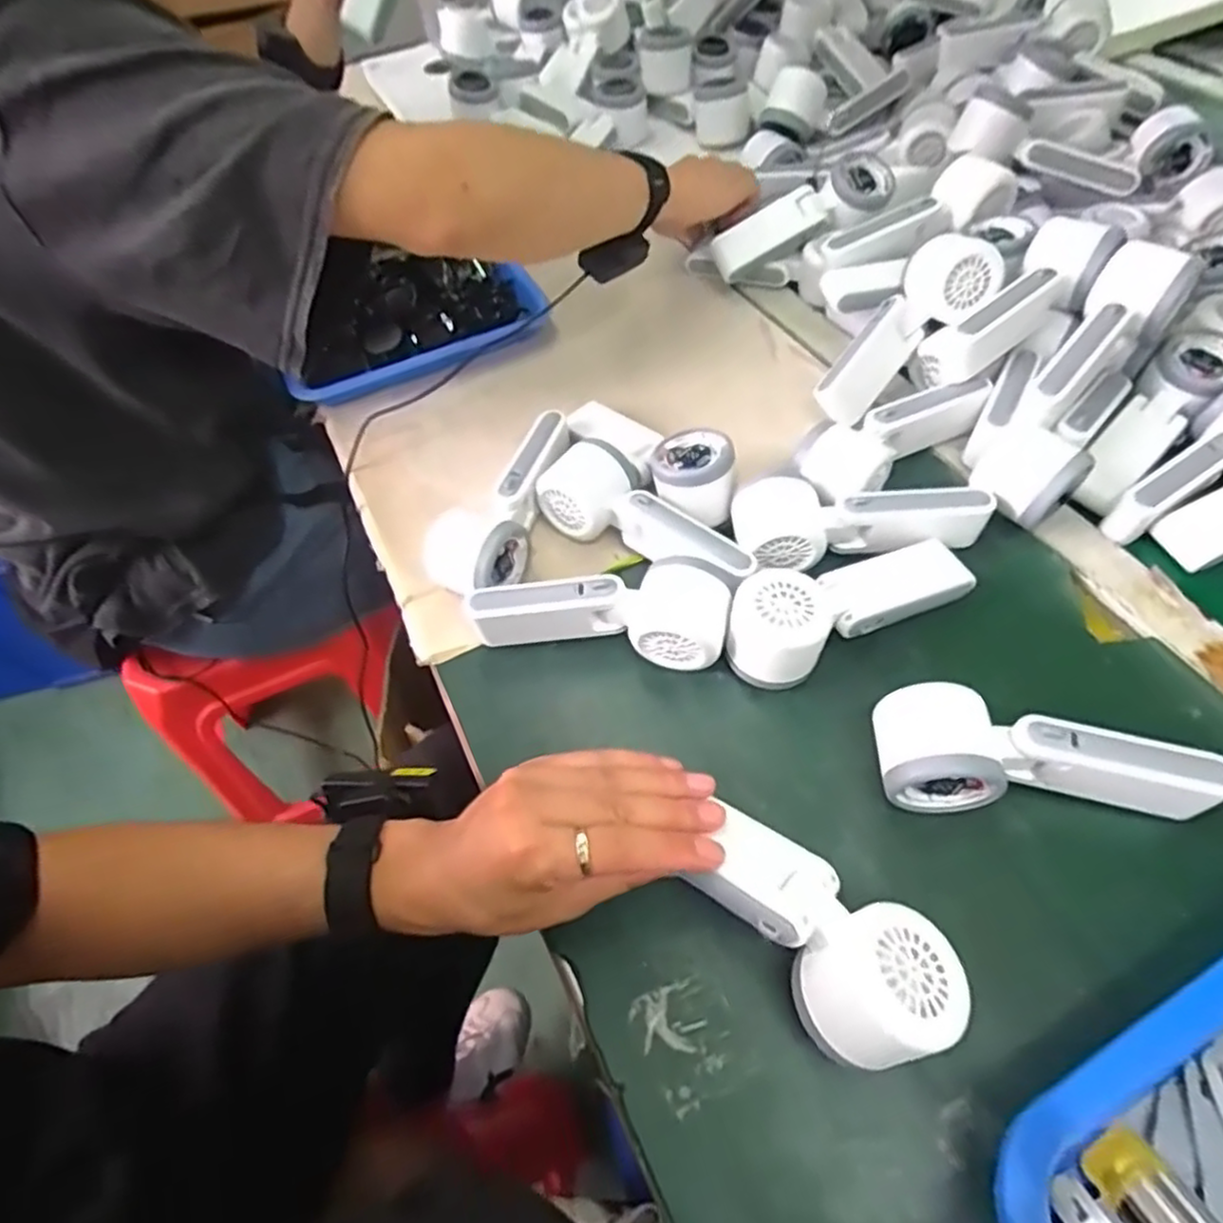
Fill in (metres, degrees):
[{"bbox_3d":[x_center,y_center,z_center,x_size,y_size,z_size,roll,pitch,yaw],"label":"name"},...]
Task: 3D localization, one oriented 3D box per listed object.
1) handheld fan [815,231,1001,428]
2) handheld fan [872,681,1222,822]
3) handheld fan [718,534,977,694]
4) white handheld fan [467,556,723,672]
[{"bbox_3d":[0.224,-0.216,0.540,0.168,0.045,0.063,-48,62,4],"label":"handheld fan"},{"bbox_3d":[0.226,0.076,0.373,0.167,0.054,0.056,1,55,6],"label":"handheld fan"},{"bbox_3d":[0.148,-0.007,0.440,0.161,0.053,0.055,-25,56,-12],"label":"handheld fan"},{"bbox_3d":[-0.009,-0.003,0.451,0.165,0.049,0.057,8,56,11],"label":"white handheld fan"}]

